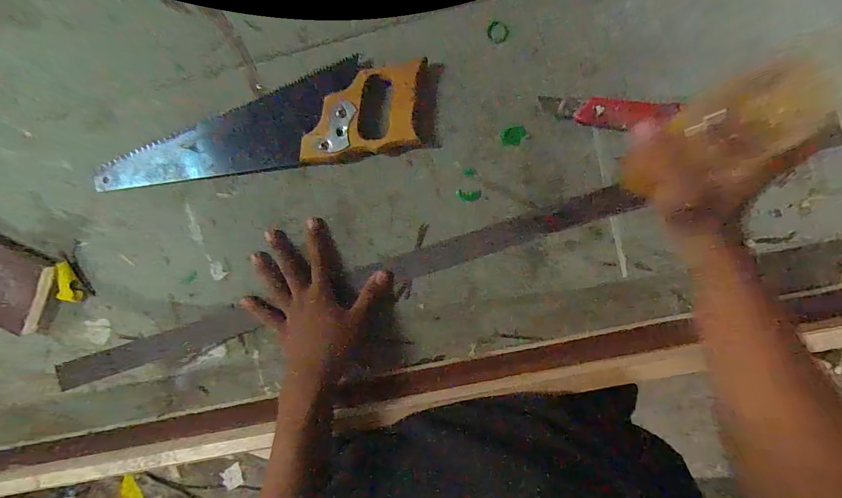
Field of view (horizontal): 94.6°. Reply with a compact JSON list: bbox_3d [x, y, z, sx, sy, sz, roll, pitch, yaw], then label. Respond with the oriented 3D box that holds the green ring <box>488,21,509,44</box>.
[{"bbox_3d":[0.083,-0.233,0.418,0.023,0.004,0.022,0,92,6],"label":"green ring"}]

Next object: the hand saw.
[{"bbox_3d":[-0.194,-0.130,0.444,0.396,0.018,0.102,-10,91,7],"label":"hand saw"}]

